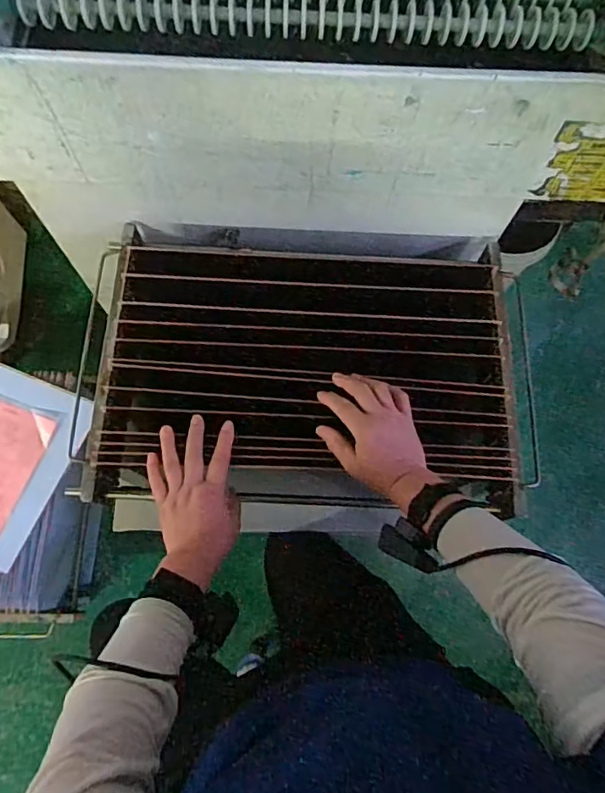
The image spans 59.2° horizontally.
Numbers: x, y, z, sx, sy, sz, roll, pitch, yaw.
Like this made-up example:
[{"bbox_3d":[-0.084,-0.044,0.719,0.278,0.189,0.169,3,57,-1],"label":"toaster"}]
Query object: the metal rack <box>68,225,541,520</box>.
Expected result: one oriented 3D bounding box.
[{"bbox_3d":[0.018,-0.048,0.882,0.621,0.240,0.450,3,72,-1],"label":"metal rack"}]

